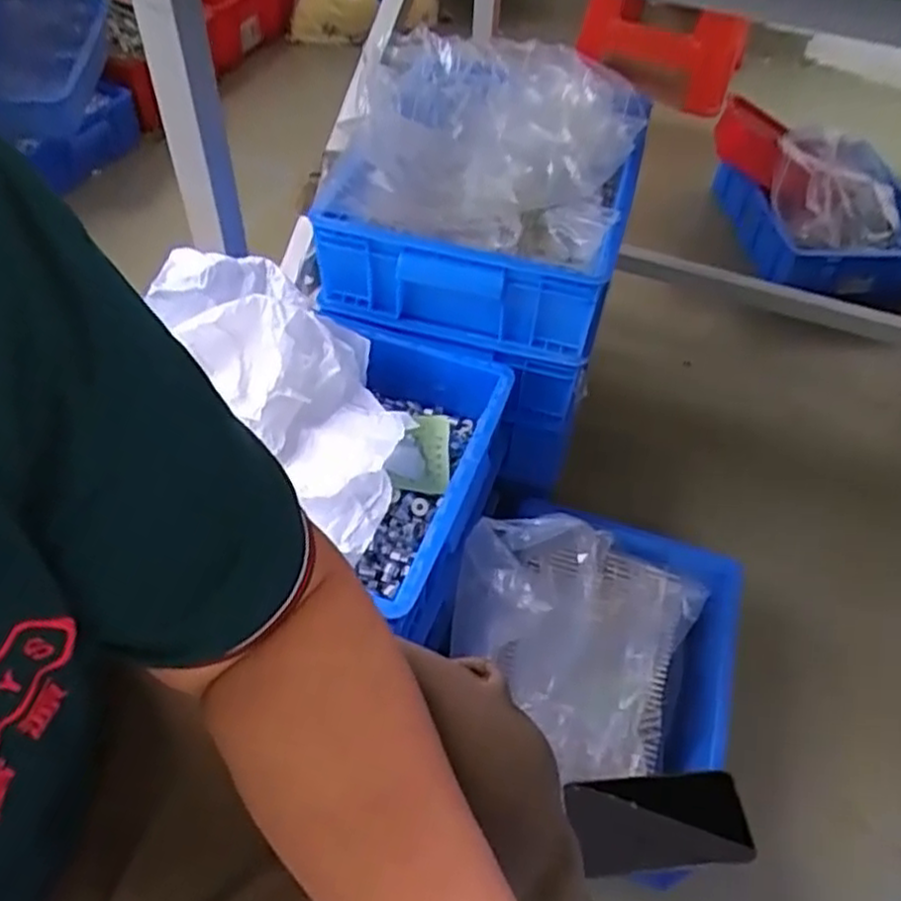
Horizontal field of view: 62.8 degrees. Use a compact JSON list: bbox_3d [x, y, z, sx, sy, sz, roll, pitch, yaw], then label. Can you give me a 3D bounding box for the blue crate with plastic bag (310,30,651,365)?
[{"bbox_3d":[0.044,-0.294,0.826,0.297,0.173,0.347,12,51,6],"label":"blue crate with plastic bag"}]

